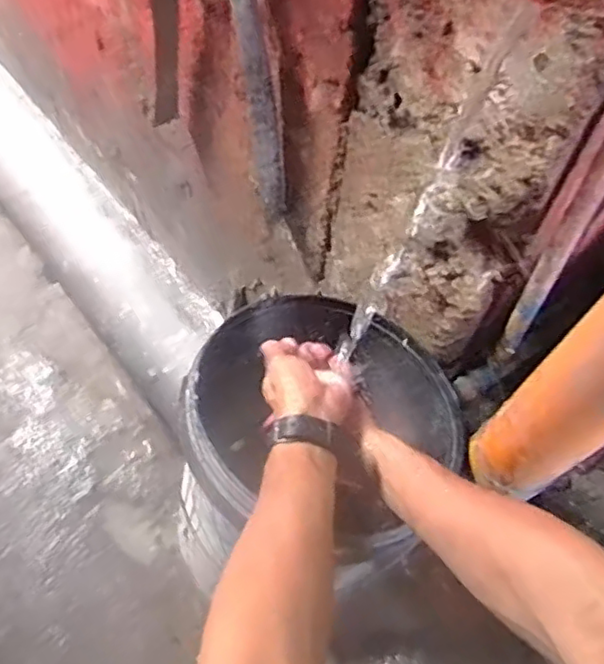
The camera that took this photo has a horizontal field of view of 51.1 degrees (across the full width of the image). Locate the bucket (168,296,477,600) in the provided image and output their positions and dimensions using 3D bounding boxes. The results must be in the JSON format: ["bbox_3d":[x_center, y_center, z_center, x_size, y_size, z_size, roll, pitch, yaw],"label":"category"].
[{"bbox_3d":[0.029,0.138,0.754,0.275,0.279,0.289,2,60,-3],"label":"bucket"}]

